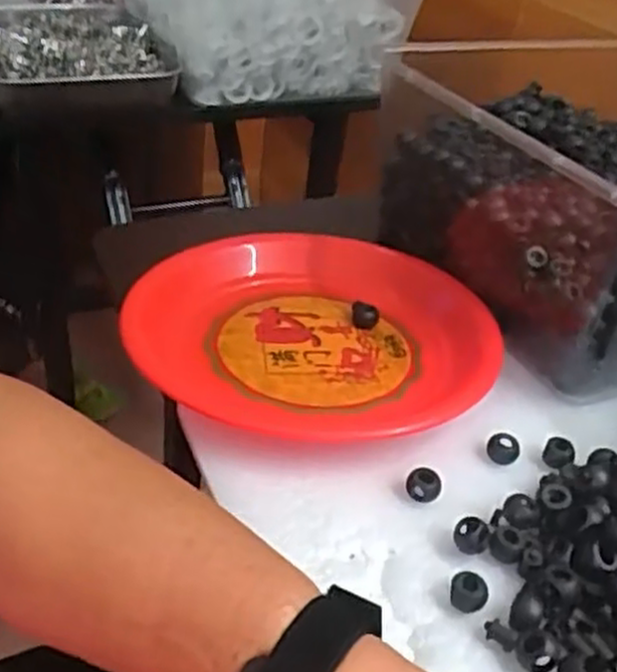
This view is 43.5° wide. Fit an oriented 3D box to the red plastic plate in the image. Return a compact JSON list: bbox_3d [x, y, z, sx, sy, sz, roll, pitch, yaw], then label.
[{"bbox_3d":[0.002,-0.013,0.502,0.215,0.034,0.215,4,37,-3],"label":"red plastic plate"}]

